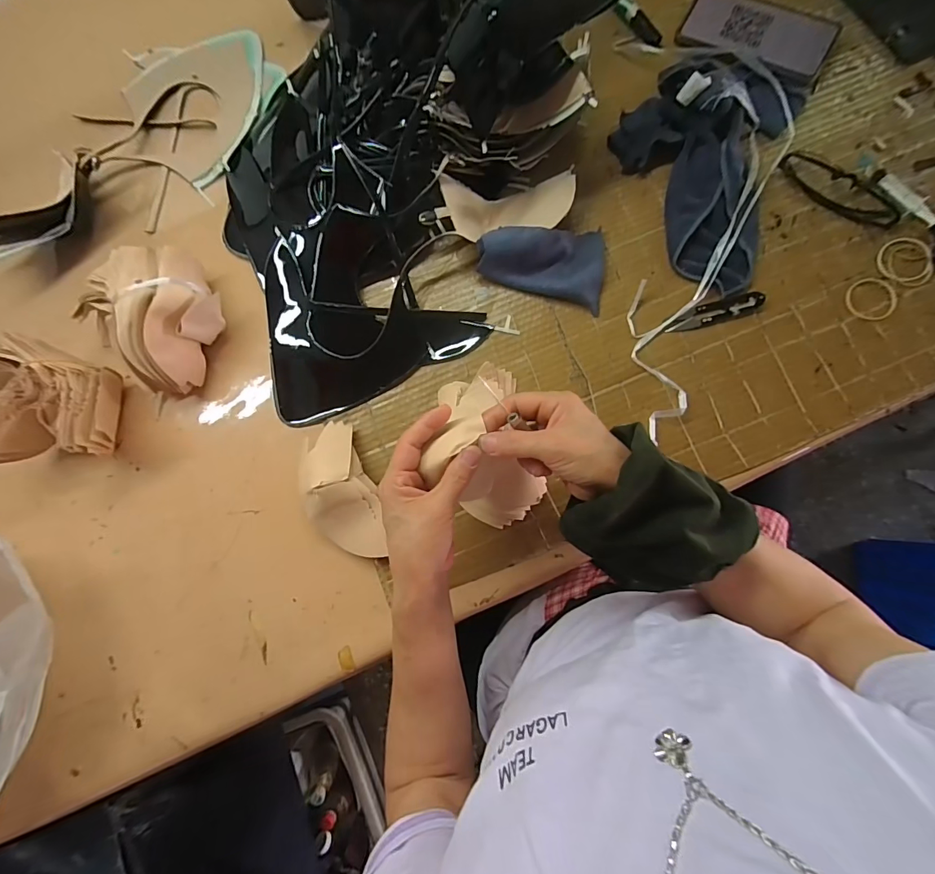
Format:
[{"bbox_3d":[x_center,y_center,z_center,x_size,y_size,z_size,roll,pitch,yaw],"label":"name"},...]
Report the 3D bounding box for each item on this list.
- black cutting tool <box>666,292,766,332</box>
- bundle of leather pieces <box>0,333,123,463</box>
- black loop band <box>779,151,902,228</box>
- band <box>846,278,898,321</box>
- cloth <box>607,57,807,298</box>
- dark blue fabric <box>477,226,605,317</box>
[{"bbox_3d":[0.271,-0.137,0.460,0.100,0.009,0.022,-18,82,3],"label":"black cutting tool"},{"bbox_3d":[-0.461,-0.037,0.472,0.154,0.089,0.123,-5,83,4],"label":"bundle of leather pieces"},{"bbox_3d":[0.406,-0.272,0.458,0.133,0.016,0.046,34,88,8],"label":"black loop band"},{"bbox_3d":[0.431,-0.147,0.448,0.048,0.004,0.046,-1,84,5],"label":"band"},{"bbox_3d":[0.253,-0.305,0.453,0.181,0.060,0.250,18,86,7],"label":"cloth"},{"bbox_3d":[0.084,-0.199,0.466,0.139,0.043,0.090,9,85,6],"label":"dark blue fabric"}]

